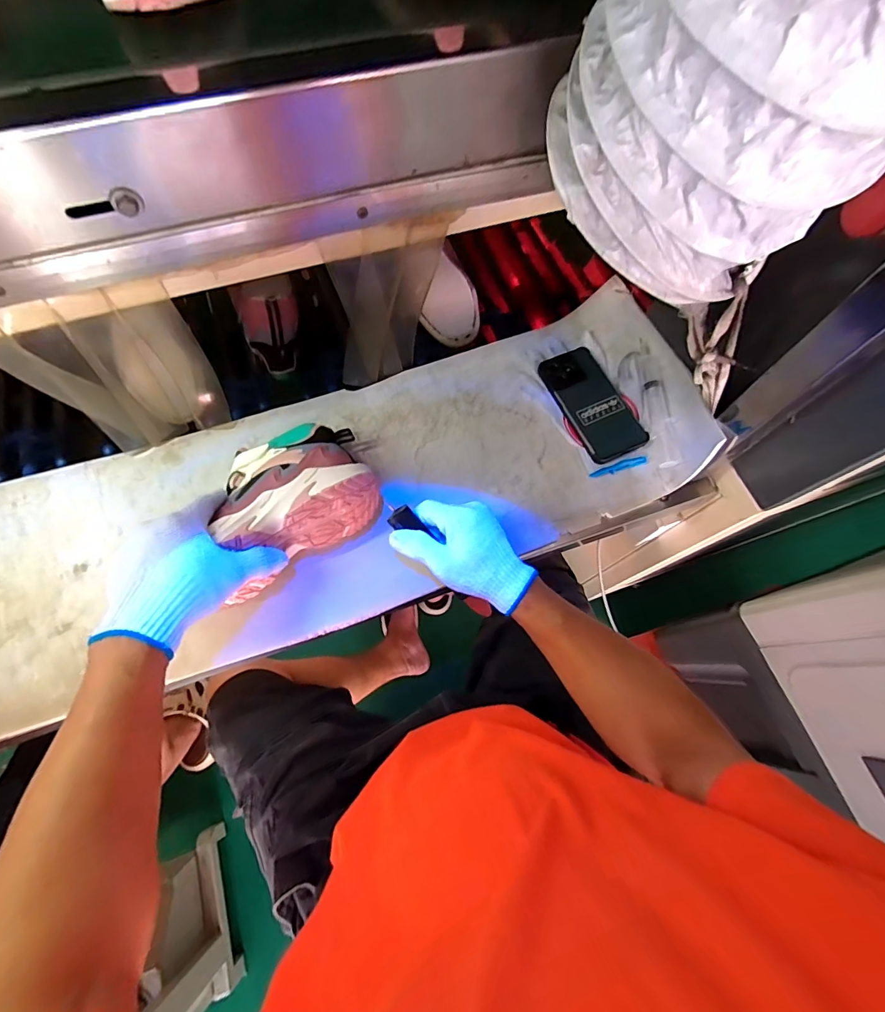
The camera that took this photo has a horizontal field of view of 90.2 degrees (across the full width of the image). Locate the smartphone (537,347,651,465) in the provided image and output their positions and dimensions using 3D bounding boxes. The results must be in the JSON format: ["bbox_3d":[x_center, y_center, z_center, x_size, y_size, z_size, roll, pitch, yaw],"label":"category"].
[{"bbox_3d":[0.198,-0.138,0.585,0.080,0.012,0.164,-23,74,-5],"label":"smartphone"}]

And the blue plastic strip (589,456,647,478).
[{"bbox_3d":[0.225,-0.049,0.565,0.073,0.012,0.011,-17,71,-8],"label":"blue plastic strip"}]

